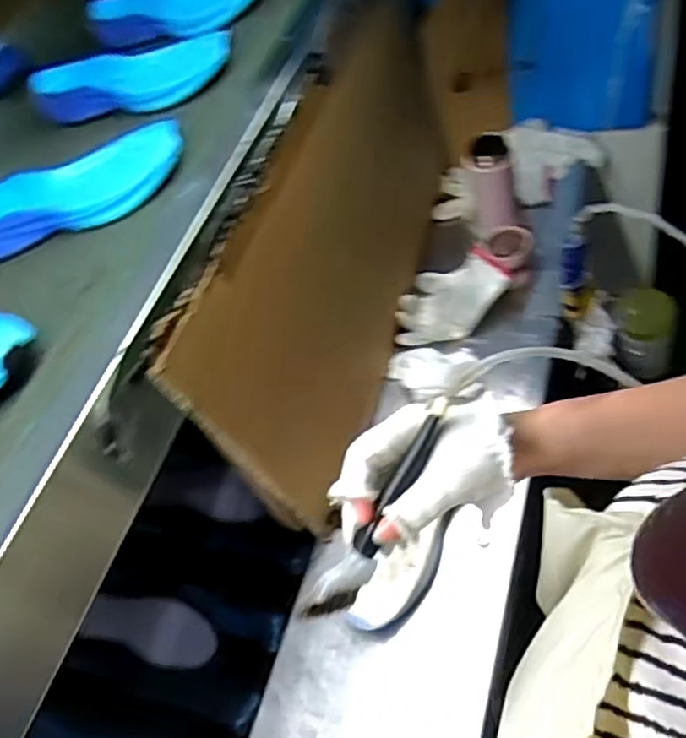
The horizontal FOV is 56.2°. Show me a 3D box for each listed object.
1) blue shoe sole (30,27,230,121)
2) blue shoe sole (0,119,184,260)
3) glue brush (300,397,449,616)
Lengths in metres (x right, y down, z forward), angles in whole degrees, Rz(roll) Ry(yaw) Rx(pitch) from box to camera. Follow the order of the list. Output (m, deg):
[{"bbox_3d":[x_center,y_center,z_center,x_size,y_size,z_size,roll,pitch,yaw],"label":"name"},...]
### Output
[{"bbox_3d":[-0.230,-0.320,0.697,0.230,0.033,0.087,0,66,15],"label":"blue shoe sole"},{"bbox_3d":[-0.254,-0.159,0.588,0.231,0.024,0.092,-23,66,-1],"label":"blue shoe sole"},{"bbox_3d":[0.021,0.096,0.404,0.022,0.022,0.142,30,95,22],"label":"glue brush"}]

